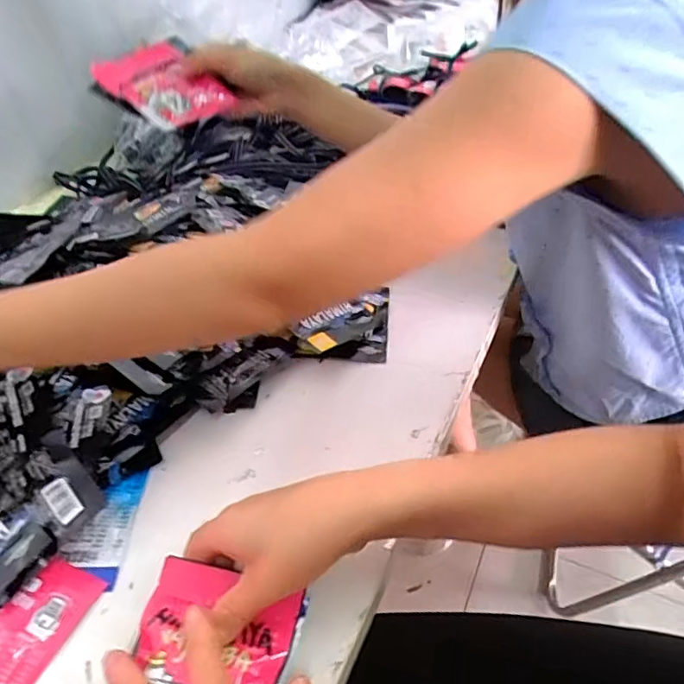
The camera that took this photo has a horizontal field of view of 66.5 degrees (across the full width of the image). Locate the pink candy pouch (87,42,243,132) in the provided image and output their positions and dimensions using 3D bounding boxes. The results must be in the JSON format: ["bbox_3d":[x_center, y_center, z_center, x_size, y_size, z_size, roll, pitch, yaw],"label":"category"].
[{"bbox_3d":[-0.172,-0.241,0.492,0.111,0.021,0.087,42,60,17],"label":"pink candy pouch"}]

